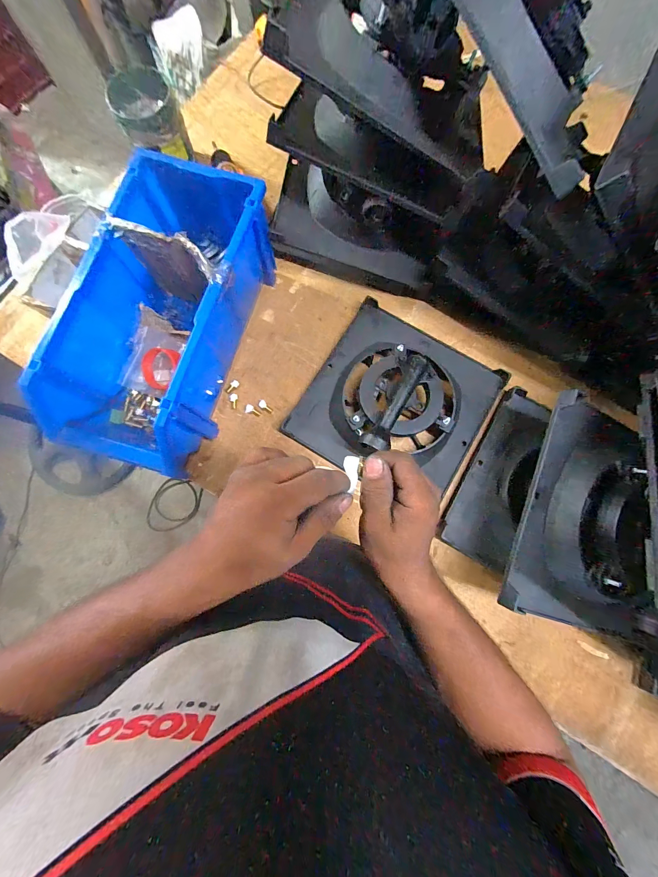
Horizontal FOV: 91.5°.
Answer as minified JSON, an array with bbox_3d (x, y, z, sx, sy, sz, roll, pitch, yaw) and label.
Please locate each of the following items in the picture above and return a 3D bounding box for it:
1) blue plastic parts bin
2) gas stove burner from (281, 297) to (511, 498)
[{"bbox_3d":[-0.256,-0.177,0.514,0.202,0.168,0.437,17,80,2],"label":"blue plastic parts bin"},{"bbox_3d":[0.123,-0.075,0.540,0.303,0.097,0.279,33,81,5],"label":"gas stove burner"}]

